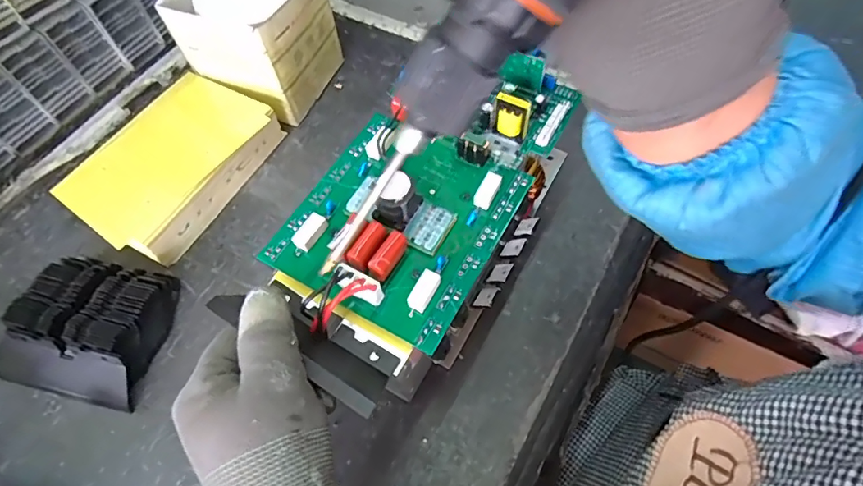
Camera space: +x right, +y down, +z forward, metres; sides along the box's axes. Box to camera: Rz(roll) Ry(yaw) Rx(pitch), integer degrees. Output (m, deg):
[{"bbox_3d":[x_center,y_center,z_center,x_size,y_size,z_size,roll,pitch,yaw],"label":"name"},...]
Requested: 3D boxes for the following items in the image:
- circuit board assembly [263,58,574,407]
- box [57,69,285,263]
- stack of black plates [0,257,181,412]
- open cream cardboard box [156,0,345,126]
[{"bbox_3d":[-0.003,-0.037,0.307,0.138,0.040,0.232,27,66,17],"label":"circuit board assembly"},{"bbox_3d":[-0.231,-0.071,0.436,0.113,0.051,0.172,24,65,16],"label":"box"},{"bbox_3d":[-0.269,0.062,0.373,0.119,0.034,0.104,10,62,9],"label":"stack of black plates"},{"bbox_3d":[-0.167,-0.204,0.474,0.110,0.111,0.109,18,63,13],"label":"open cream cardboard box"}]

